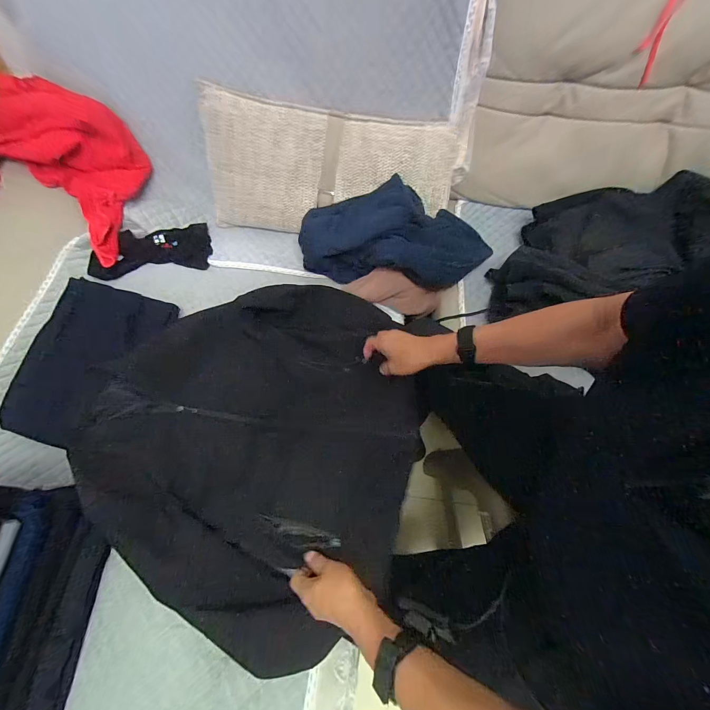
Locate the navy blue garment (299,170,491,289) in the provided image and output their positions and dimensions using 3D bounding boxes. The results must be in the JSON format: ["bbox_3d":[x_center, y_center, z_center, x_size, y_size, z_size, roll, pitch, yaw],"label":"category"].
[{"bbox_3d":[0.101,-0.288,0.775,0.461,0.116,0.227,3,67,3],"label":"navy blue garment"}]

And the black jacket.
[{"bbox_3d":[-0.205,0.143,0.646,0.636,0.061,0.664,16,69,9],"label":"black jacket"}]

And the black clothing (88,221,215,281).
[{"bbox_3d":[-0.534,-0.270,0.833,0.295,0.042,0.137,-15,67,-4],"label":"black clothing"}]

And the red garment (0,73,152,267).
[{"bbox_3d":[-0.809,-0.468,0.792,0.461,0.206,0.340,10,68,6],"label":"red garment"}]

